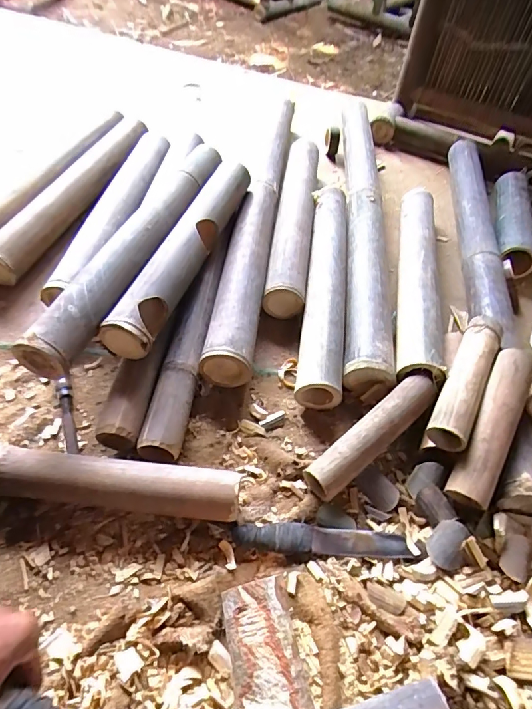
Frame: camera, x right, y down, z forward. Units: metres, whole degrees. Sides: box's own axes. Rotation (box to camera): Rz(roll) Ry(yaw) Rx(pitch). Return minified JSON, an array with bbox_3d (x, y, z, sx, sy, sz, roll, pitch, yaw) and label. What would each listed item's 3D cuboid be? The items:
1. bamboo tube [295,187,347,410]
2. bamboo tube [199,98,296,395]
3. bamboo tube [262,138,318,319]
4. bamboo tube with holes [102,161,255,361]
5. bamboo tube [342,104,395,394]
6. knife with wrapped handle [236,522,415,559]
[{"bbox_3d":[0.112,-0.142,0.847,0.075,0.069,0.534,7,52,1],"label":"bamboo tube"},{"bbox_3d":[-0.017,-0.315,0.967,0.081,0.098,0.890,7,52,1],"label":"bamboo tube"},{"bbox_3d":[0.062,-0.311,0.957,0.077,0.061,0.564,8,52,1],"label":"bamboo tube"},{"bbox_3d":[-0.135,-0.194,0.779,0.072,0.064,0.497,17,53,7],"label":"bamboo tube with holes"},{"bbox_3d":[0.216,-0.326,0.991,0.093,0.069,0.950,7,52,1],"label":"bamboo tube"},{"bbox_3d":[0.074,0.239,0.570,0.227,0.021,0.037,4,52,-2],"label":"knife with wrapped handle"}]

